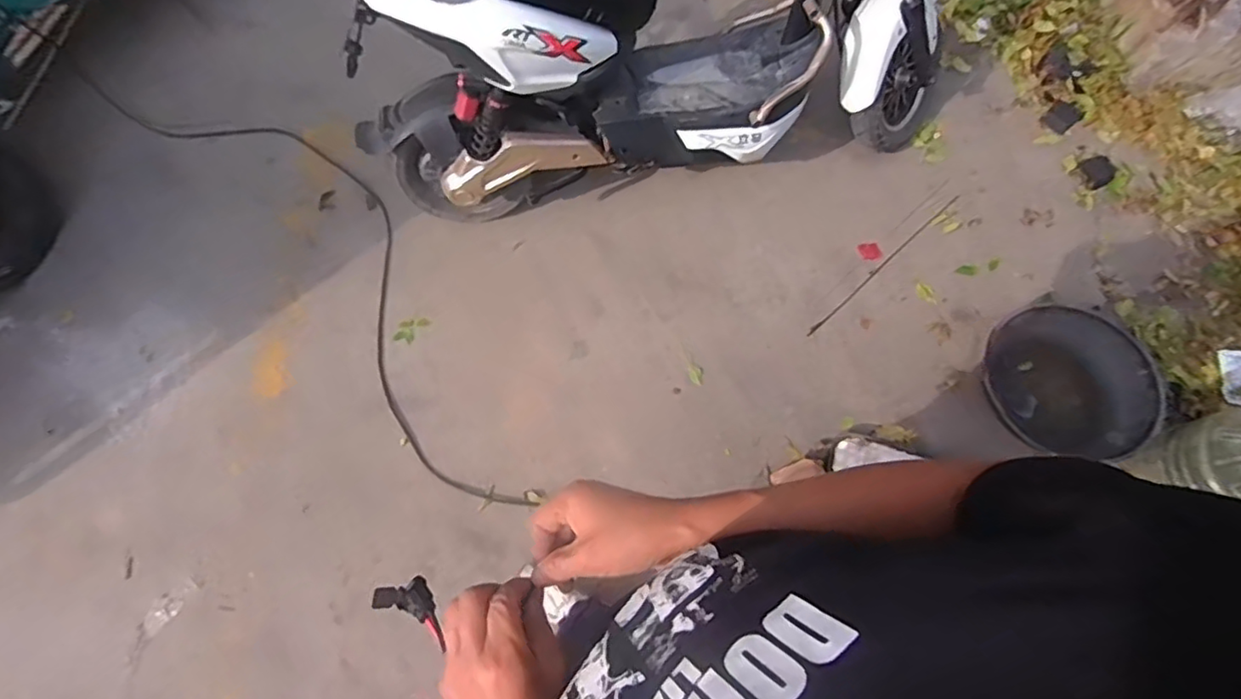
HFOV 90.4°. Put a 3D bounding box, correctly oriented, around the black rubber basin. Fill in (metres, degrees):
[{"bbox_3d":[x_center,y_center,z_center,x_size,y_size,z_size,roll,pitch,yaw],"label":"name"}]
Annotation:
[{"bbox_3d":[1.035,0.070,1.433,0.355,0.110,0.337,0,70,0],"label":"black rubber basin"}]

